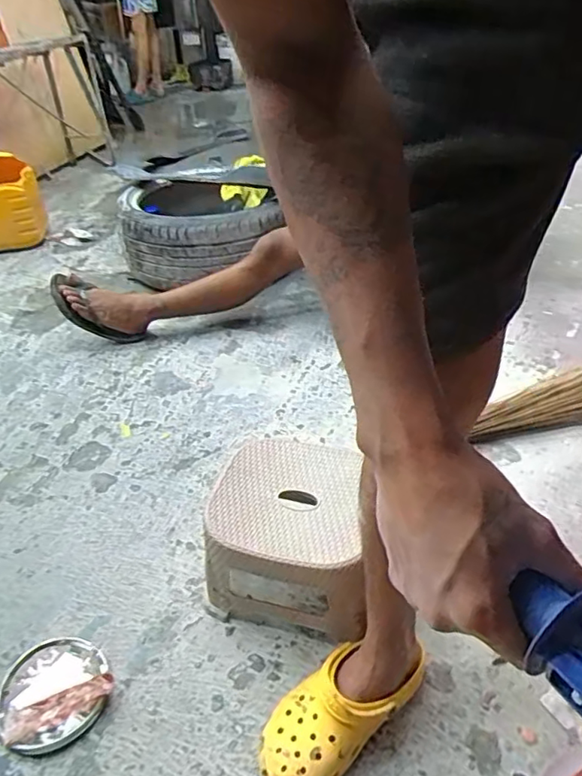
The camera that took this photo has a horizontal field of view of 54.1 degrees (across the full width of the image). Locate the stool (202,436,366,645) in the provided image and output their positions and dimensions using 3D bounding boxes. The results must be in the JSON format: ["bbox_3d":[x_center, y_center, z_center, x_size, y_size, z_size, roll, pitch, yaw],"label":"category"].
[{"bbox_3d":[0.008,0.217,0.877,0.220,0.176,0.240,6,38,13],"label":"stool"}]

